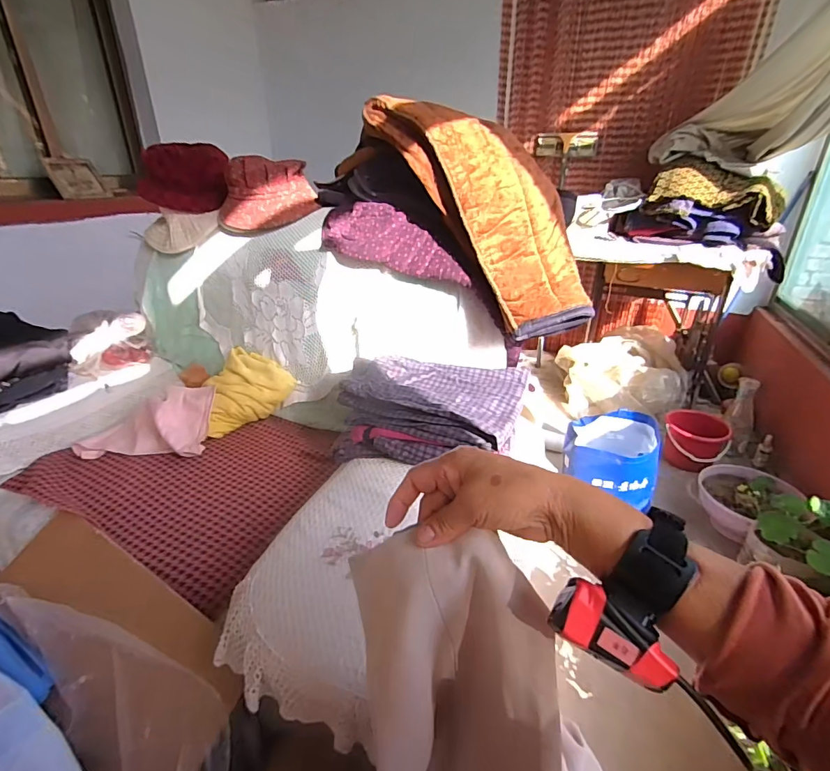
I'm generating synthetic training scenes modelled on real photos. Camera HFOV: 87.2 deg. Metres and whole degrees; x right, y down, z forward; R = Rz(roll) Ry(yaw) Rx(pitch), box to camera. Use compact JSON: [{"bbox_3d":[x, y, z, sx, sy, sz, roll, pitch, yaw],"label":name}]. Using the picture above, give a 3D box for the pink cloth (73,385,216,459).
[{"bbox_3d":[-0.592,0.086,0.964,0.261,0.093,0.169,-4,26,-8],"label":"pink cloth"}]

